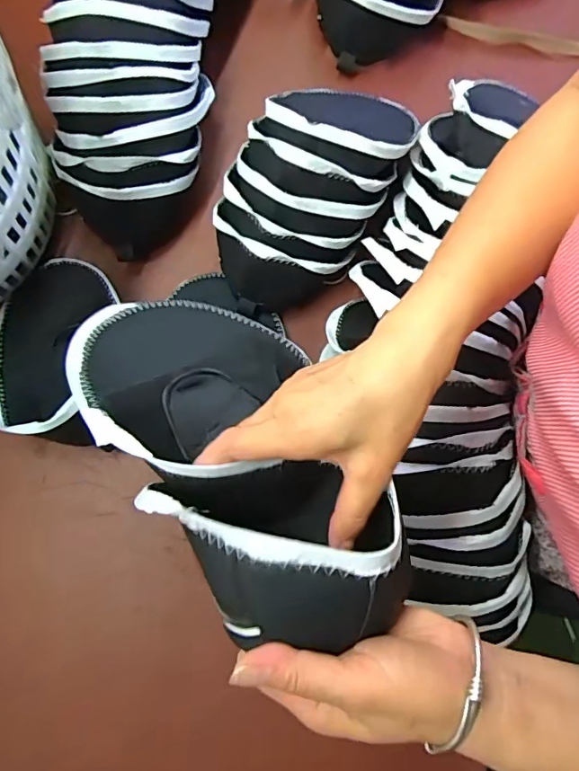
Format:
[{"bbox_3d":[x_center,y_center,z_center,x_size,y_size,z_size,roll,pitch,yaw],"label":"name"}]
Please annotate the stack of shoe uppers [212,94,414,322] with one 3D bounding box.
[{"bbox_3d":[0.019,-0.231,0.570,0.168,0.133,0.292,31,79,5],"label":"stack of shoe uppers"}]

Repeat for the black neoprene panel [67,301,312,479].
[{"bbox_3d":[-0.090,-0.017,0.396,0.193,0.080,0.166,27,60,8],"label":"black neoprene panel"}]

